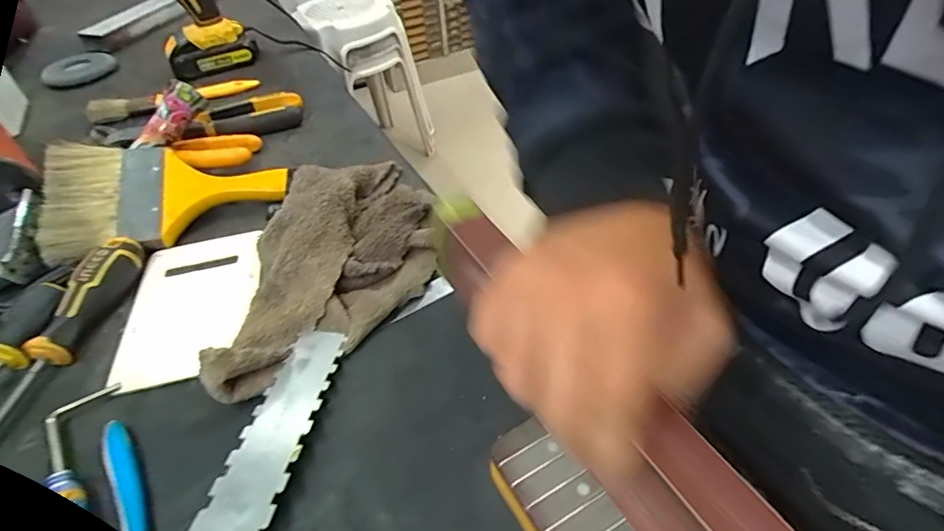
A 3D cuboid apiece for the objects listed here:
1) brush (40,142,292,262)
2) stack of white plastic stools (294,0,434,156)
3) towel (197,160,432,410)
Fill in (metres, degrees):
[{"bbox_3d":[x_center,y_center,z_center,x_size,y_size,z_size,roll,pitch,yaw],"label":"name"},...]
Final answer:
[{"bbox_3d":[-0.262,-0.069,0.443,0.187,0.020,0.107,-11,67,-13],"label":"brush"},{"bbox_3d":[-0.335,-0.612,1.700,0.344,0.484,0.312,-14,45,-8],"label":"stack of white plastic stools"},{"bbox_3d":[-0.095,-0.017,0.378,0.137,0.050,0.236,-5,45,2],"label":"towel"}]

